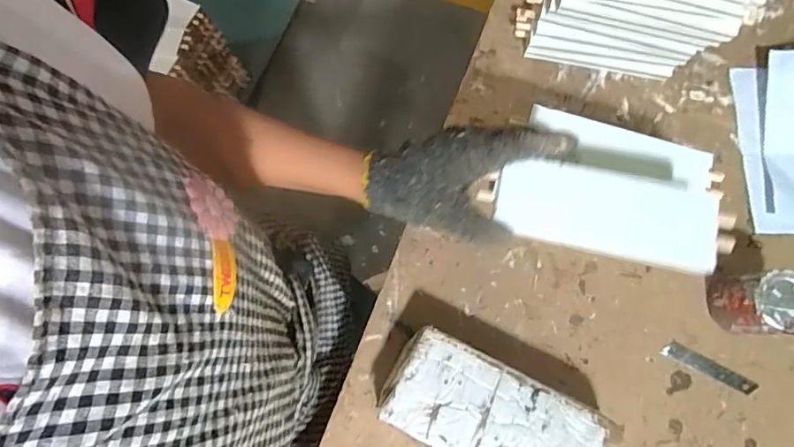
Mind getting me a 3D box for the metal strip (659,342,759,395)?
[{"bbox_3d":[0.334,0.154,0.528,0.101,0.004,0.017,26,79,4],"label":"metal strip"}]

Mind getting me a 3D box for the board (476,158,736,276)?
[{"bbox_3d":[0.175,-0.008,0.409,0.194,0.019,0.066,12,79,5],"label":"board"}]

